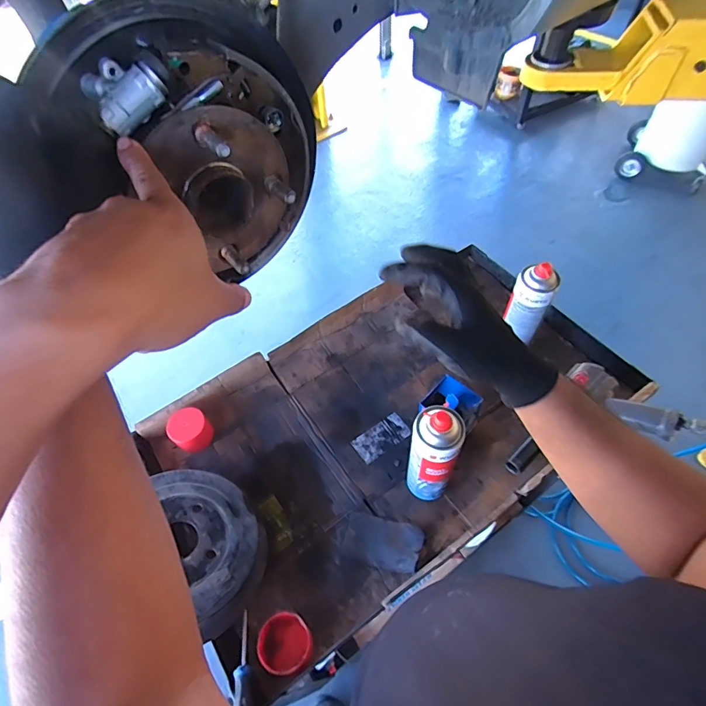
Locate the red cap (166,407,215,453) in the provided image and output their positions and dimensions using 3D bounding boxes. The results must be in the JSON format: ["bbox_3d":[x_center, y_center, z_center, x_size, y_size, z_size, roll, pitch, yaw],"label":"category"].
[{"bbox_3d":[-0.277,0.135,0.738,0.066,0.050,0.062,-2,55,3],"label":"red cap"}]

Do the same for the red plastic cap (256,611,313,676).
[{"bbox_3d":[-0.086,0.378,0.557,0.063,0.049,0.065,-2,55,3],"label":"red plastic cap"}]

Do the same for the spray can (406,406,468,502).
[{"bbox_3d":[0.114,0.147,0.611,0.063,0.217,0.061,-2,55,3],"label":"spray can"}]

